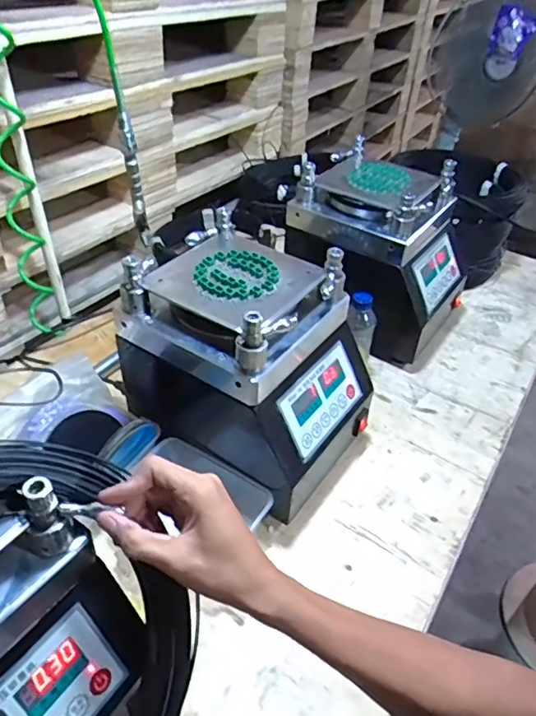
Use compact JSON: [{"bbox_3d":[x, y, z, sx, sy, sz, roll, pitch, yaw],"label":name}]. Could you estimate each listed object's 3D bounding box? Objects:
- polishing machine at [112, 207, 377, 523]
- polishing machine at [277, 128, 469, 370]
[{"bbox_3d":[-0.023,0.014,0.731,0.278,0.283,0.224,29,46,25],"label":"polishing machine"},{"bbox_3d":[0.197,-0.188,0.988,0.296,0.293,0.283,27,46,24],"label":"polishing machine"}]

